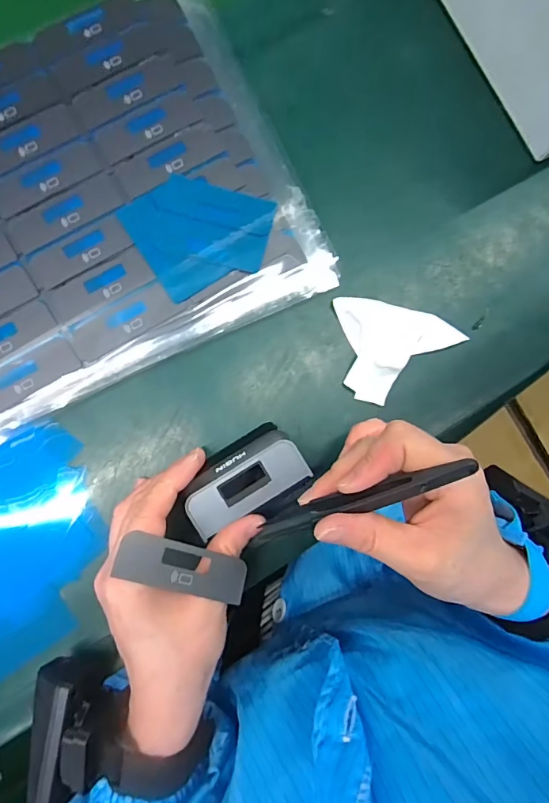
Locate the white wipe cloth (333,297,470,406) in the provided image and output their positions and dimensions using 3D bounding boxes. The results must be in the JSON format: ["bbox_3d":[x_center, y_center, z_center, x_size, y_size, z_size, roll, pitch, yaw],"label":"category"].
[{"bbox_3d":[0.087,-0.040,0.302,0.080,0.019,0.071,-8,85,-4],"label":"white wipe cloth"}]

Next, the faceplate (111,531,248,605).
[{"bbox_3d":[-0.047,0.089,0.238,0.068,0.006,0.023,24,66,-22],"label":"faceplate"}]

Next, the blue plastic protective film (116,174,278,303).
[{"bbox_3d":[-0.044,-0.112,0.289,0.085,0.006,0.073,-32,87,-6],"label":"blue plastic protective film"}]

